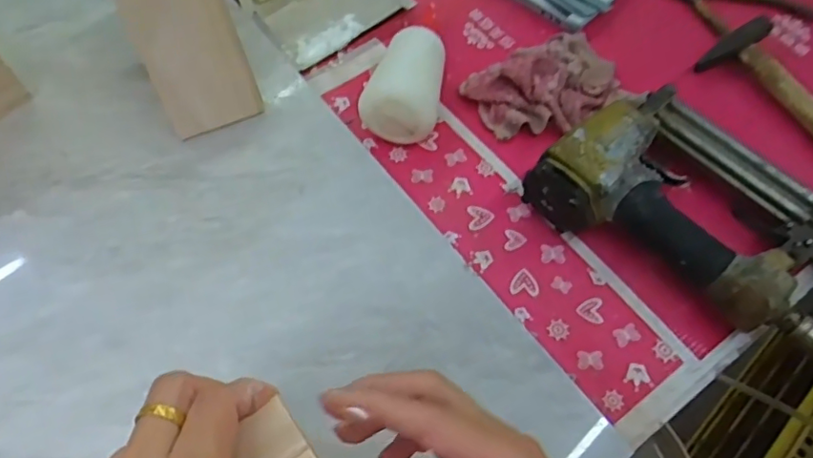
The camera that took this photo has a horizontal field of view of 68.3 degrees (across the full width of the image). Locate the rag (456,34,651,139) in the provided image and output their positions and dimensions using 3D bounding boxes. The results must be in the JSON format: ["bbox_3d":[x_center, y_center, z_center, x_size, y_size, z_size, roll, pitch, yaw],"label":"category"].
[{"bbox_3d":[0.126,-0.126,0.528,0.132,0.036,0.096,-24,66,-11],"label":"rag"}]

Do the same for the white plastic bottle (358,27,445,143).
[{"bbox_3d":[-0.002,-0.122,0.518,0.064,0.048,0.094,5,64,3],"label":"white plastic bottle"}]

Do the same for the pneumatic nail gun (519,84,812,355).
[{"bbox_3d":[0.231,-0.014,0.458,0.244,0.061,0.146,33,68,15],"label":"pneumatic nail gun"}]

